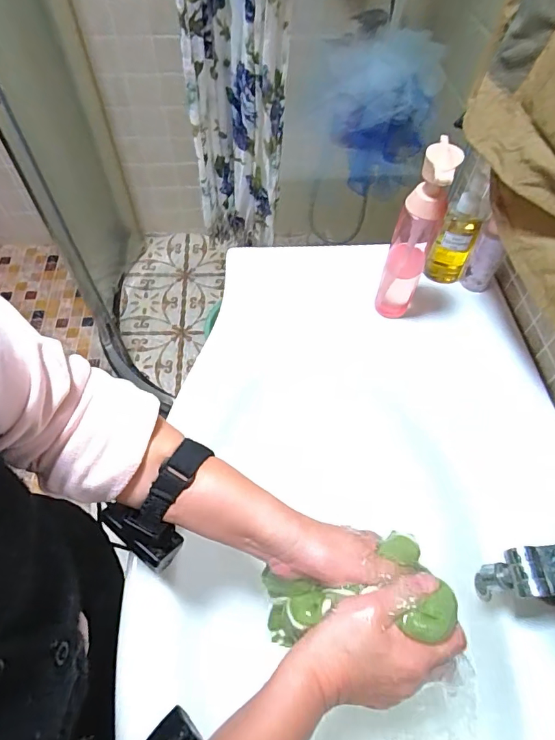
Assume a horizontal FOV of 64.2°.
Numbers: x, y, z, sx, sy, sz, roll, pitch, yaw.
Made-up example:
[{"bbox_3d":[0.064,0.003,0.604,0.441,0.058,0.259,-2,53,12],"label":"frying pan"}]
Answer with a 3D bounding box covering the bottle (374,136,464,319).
[{"bbox_3d":[0.168,-0.156,0.552,0.050,0.242,0.071,19,59,10],"label":"bottle"}]

